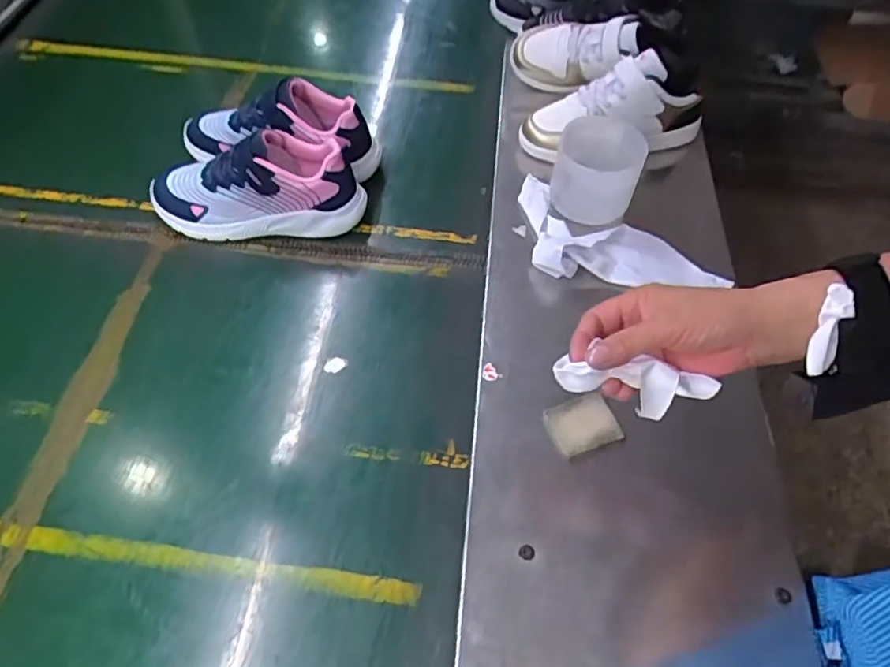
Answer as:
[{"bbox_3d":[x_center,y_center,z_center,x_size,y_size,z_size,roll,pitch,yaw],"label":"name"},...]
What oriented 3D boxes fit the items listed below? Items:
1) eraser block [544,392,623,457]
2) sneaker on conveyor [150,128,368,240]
[{"bbox_3d":[0.125,0.082,0.548,0.058,0.021,0.047,-16,57,-12],"label":"eraser block"},{"bbox_3d":[-0.218,-0.176,0.701,0.240,0.112,0.082,-4,54,-3],"label":"sneaker on conveyor"}]

